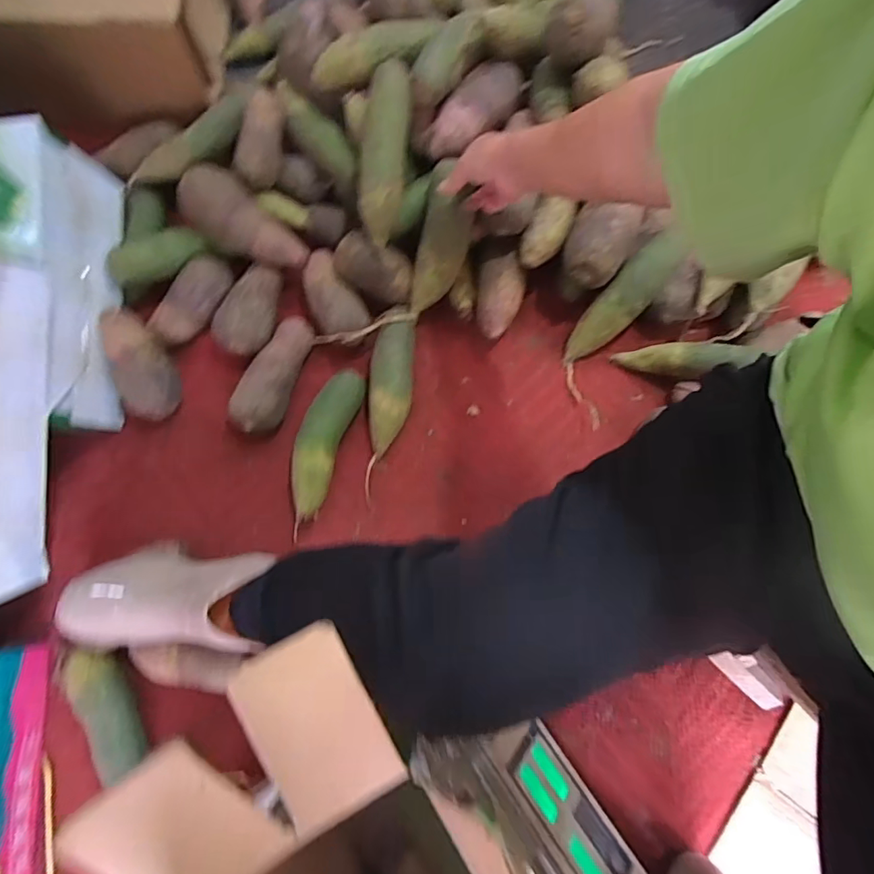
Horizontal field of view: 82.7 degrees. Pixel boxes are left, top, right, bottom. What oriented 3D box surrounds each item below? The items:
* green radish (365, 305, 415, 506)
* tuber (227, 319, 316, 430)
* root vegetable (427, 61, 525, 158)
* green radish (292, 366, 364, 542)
[{"bbox_3d":[-0.063,-0.052,0.677,0.057,0.054,0.264,3,76,-1],"label":"green radish"},{"bbox_3d":[-0.221,-0.084,0.680,0.056,0.059,0.164,20,77,3],"label":"tuber"},{"bbox_3d":[0.048,-0.417,0.633,0.148,0.045,0.060,-35,80,-9],"label":"root vegetable"},{"bbox_3d":[-0.155,0.013,0.670,0.055,0.051,0.218,18,77,3],"label":"green radish"}]

